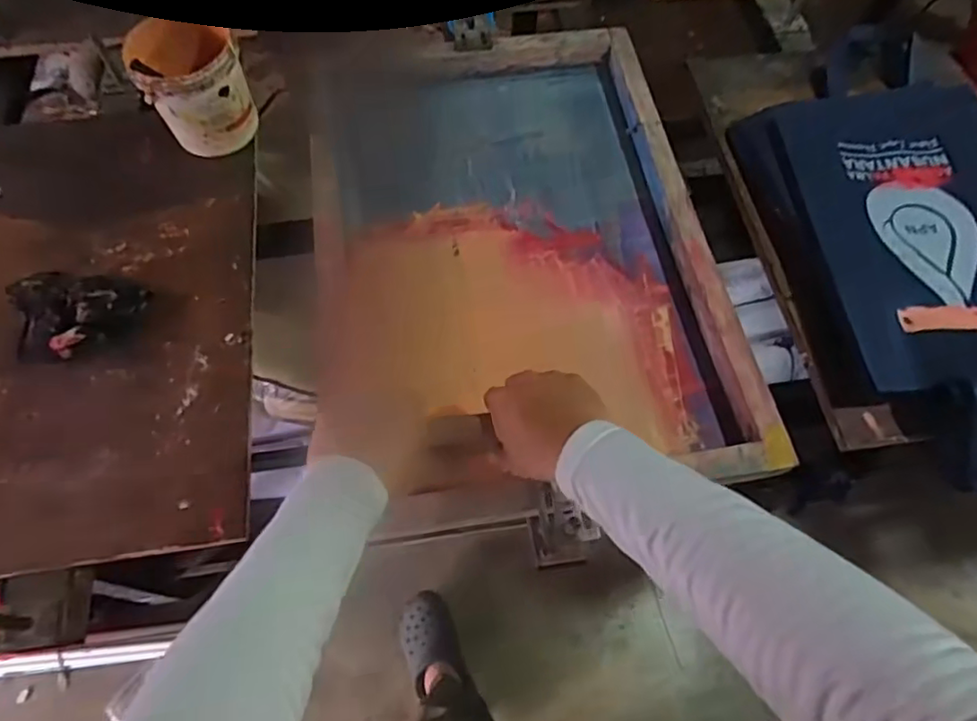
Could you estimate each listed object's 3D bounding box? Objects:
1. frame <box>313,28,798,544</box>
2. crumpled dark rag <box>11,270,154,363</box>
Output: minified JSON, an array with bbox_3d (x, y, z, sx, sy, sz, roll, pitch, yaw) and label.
[{"bbox_3d":[0.029,-0.147,0.732,0.438,0.052,0.647,-8,63,-4],"label":"frame"},{"bbox_3d":[-0.472,-0.051,0.674,0.156,0.031,0.106,14,63,5],"label":"crumpled dark rag"}]

